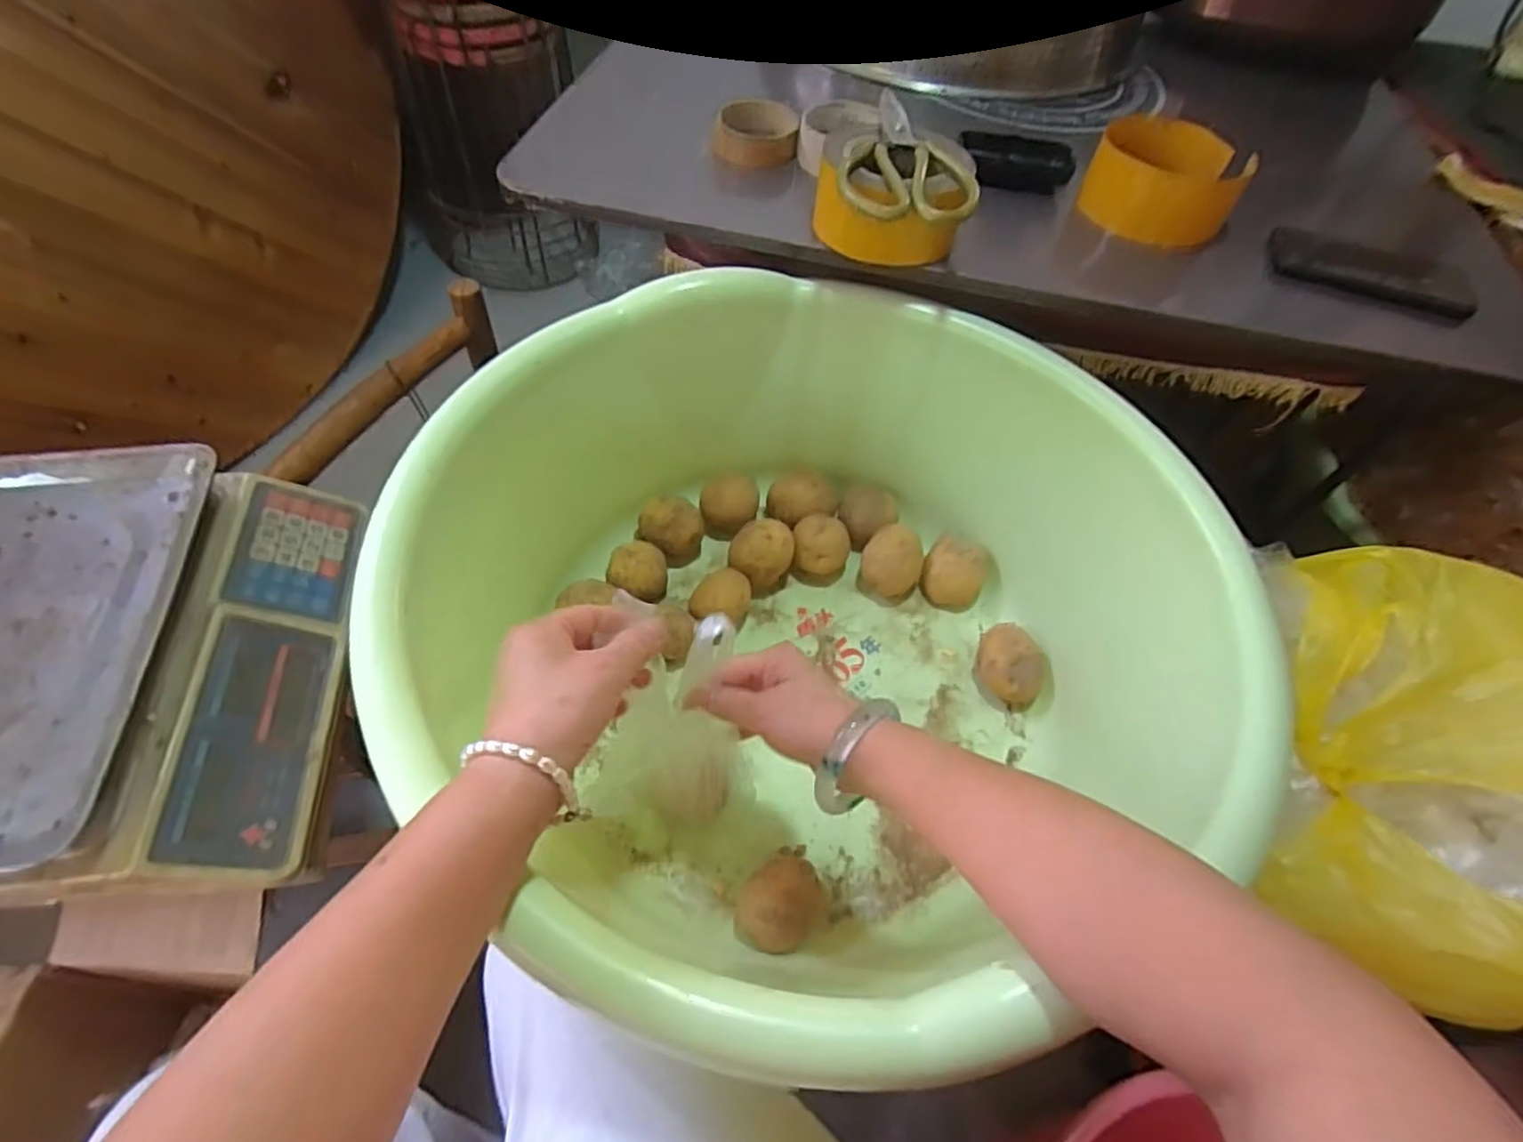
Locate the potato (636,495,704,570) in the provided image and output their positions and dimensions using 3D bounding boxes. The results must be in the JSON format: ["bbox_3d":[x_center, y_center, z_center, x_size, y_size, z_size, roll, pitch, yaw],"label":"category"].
[{"bbox_3d":[-0.090,-0.042,0.695,0.058,0.054,0.057,2,55,-2],"label":"potato"}]

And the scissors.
[{"bbox_3d":[0.119,-0.335,0.570,0.105,0.018,0.171,9,55,3],"label":"scissors"}]

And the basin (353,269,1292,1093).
[{"bbox_3d":[0.038,0.031,0.547,0.539,0.232,0.515,2,55,-2],"label":"basin"}]

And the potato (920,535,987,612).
[{"bbox_3d":[0.186,0.003,0.684,0.058,0.049,0.054,2,55,-2],"label":"potato"}]

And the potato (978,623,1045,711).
[{"bbox_3d":[0.223,0.084,0.639,0.049,0.040,0.071,-11,57,-11],"label":"potato"}]

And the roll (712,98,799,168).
[{"bbox_3d":[-0.004,-0.419,0.678,0.077,0.032,0.077,2,55,-2],"label":"roll"}]

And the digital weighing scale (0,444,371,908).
[{"bbox_3d":[-0.502,0.071,0.535,0.323,0.116,0.325,-5,56,-7],"label":"digital weighing scale"}]

